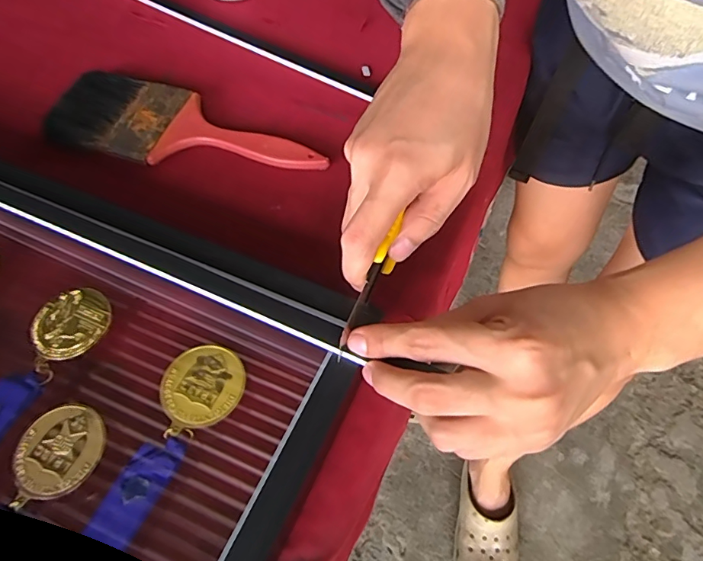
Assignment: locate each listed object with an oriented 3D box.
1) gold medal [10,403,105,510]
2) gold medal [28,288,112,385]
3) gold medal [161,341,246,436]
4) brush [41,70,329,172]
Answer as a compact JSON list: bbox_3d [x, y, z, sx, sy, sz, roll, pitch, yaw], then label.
[{"bbox_3d":[-0.161,0.093,0.260,0.046,0.004,0.050,-4,58,0],"label":"gold medal"},{"bbox_3d":[-0.180,0.030,0.304,0.048,0.007,0.052,-22,62,-14],"label":"gold medal"},{"bbox_3d":[-0.088,0.062,0.280,0.047,0.004,0.049,-13,62,-6],"label":"gold medal"},{"bbox_3d":[-0.143,-0.132,0.415,0.248,0.019,0.087,14,62,11],"label":"brush"}]

